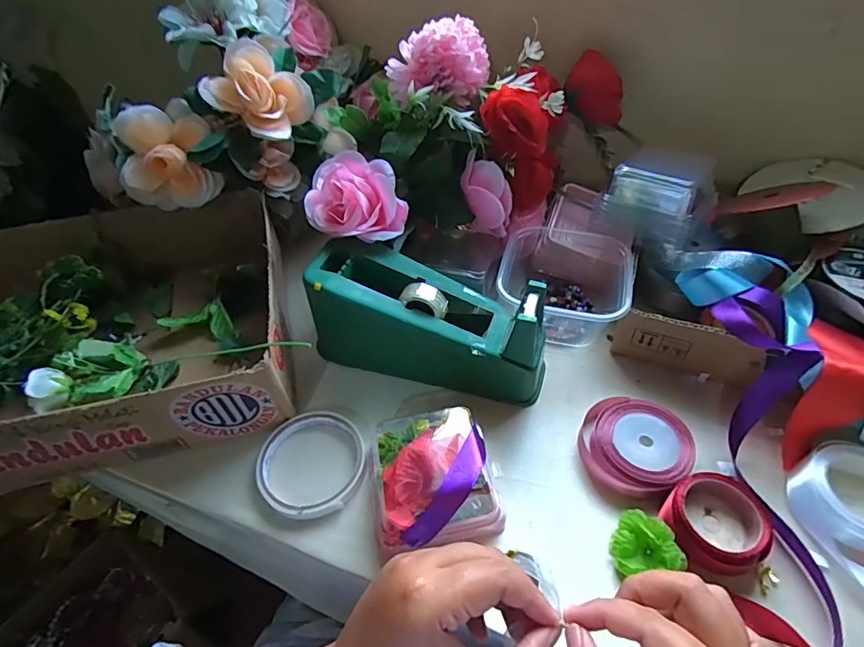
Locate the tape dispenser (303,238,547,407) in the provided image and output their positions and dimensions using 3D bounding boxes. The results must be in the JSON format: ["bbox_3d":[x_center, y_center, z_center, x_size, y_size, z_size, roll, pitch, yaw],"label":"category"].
[{"bbox_3d":[-0.002,-0.002,0.413,0.203,0.092,0.087,15,51,17],"label":"tape dispenser"}]

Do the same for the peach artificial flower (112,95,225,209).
[{"bbox_3d":[-0.253,-0.154,0.463,0.092,0.100,0.053,-9,48,-3],"label":"peach artificial flower"}]

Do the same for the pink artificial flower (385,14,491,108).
[{"bbox_3d":[0.006,-0.239,0.444,0.095,0.069,0.062,1,48,5],"label":"pink artificial flower"}]

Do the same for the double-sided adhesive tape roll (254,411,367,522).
[{"bbox_3d":[-0.098,0.111,0.382,0.086,0.014,0.086,-2,48,3],"label":"double-sided adhesive tape roll"}]

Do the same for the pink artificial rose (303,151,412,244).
[{"bbox_3d":[-0.071,-0.109,0.423,0.081,0.049,0.081,-18,50,-11],"label":"pink artificial rose"}]

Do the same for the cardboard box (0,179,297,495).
[{"bbox_3d":[-0.318,0.000,0.441,0.356,0.088,0.270,-13,49,-7],"label":"cardboard box"}]

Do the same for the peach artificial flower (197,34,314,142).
[{"bbox_3d":[-0.167,-0.217,0.446,0.082,0.063,0.072,16,52,18],"label":"peach artificial flower"}]

